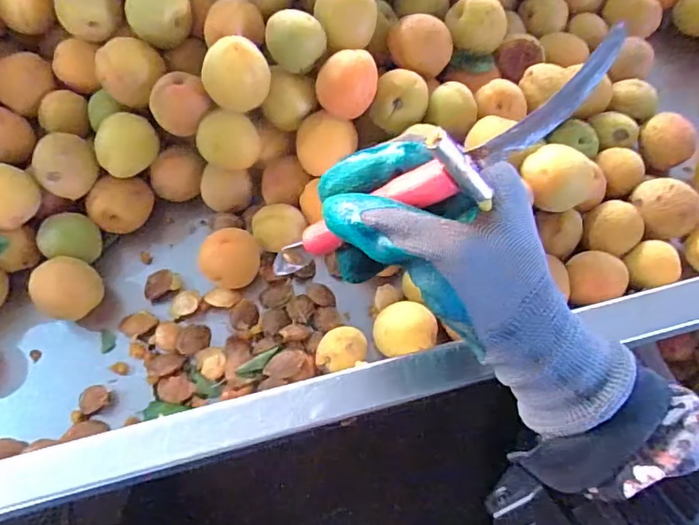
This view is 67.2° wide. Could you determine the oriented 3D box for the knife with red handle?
[{"bbox_3d":[0.026,-0.031,0.232,0.032,0.194,0.016,19,57,-39],"label":"knife with red handle"}]

